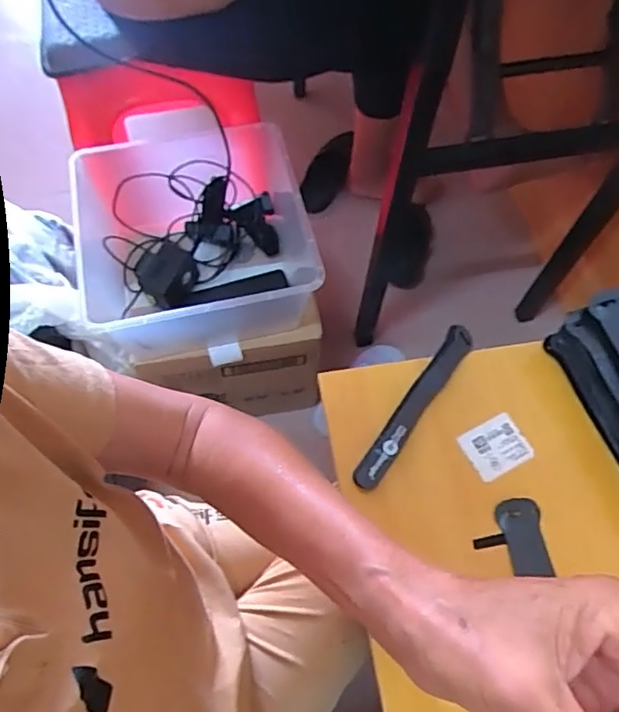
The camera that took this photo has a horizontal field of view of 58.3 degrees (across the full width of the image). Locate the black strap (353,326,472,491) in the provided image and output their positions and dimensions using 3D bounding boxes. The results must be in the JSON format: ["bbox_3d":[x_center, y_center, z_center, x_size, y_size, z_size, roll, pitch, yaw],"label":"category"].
[{"bbox_3d":[0.102,0.044,0.525,0.024,0.025,0.194,33,68,15],"label":"black strap"}]

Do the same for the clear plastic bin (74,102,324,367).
[{"bbox_3d":[-0.159,-0.169,0.806,0.311,0.143,0.328,-9,64,-5],"label":"clear plastic bin"}]

